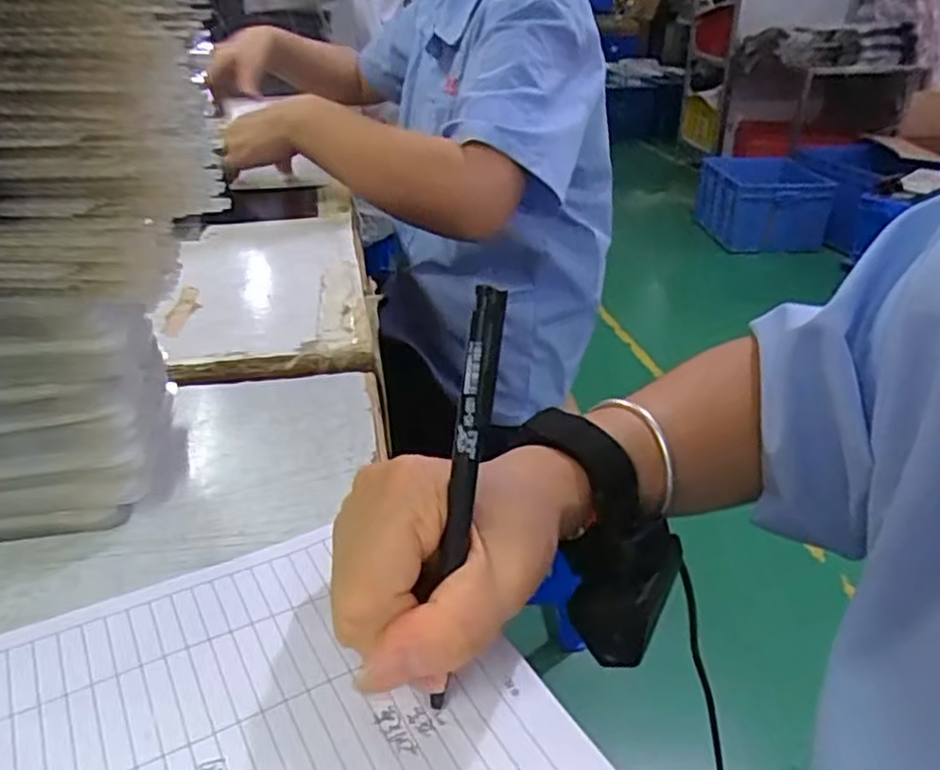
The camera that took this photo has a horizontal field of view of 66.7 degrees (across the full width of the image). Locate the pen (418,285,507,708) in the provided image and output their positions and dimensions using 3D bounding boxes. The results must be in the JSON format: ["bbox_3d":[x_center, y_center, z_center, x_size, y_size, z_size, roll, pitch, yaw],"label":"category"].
[{"bbox_3d":[-0.002,0.036,0.223,0.010,0.131,0.006,10,7,17],"label":"pen"}]

